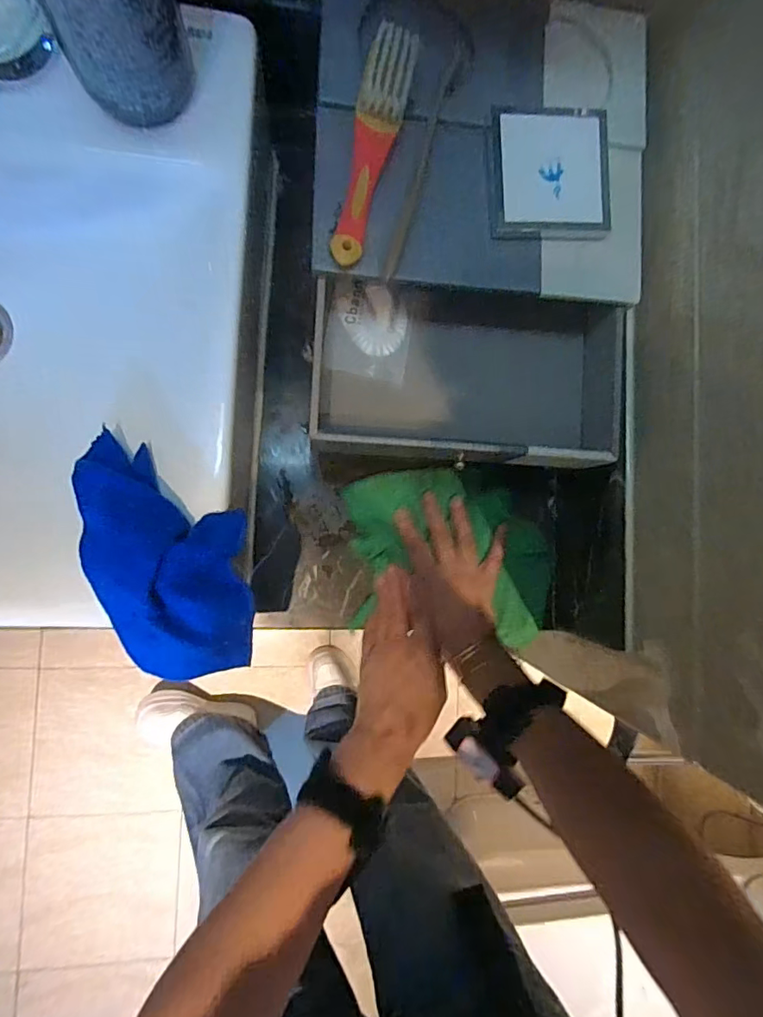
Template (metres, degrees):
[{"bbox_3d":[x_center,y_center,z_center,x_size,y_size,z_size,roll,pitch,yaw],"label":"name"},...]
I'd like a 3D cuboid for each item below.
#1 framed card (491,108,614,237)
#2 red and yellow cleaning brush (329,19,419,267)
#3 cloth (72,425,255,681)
[{"bbox_3d":[0.124,-0.247,0.378,0.089,0.017,0.089,-3,88,-7],"label":"framed card"},{"bbox_3d":[-0.006,-0.251,0.354,0.031,0.021,0.163,13,86,-7],"label":"red and yellow cleaning brush"},{"bbox_3d":[-0.135,0.024,0.329,0.093,0.056,0.175,-15,89,-8],"label":"cloth"}]

